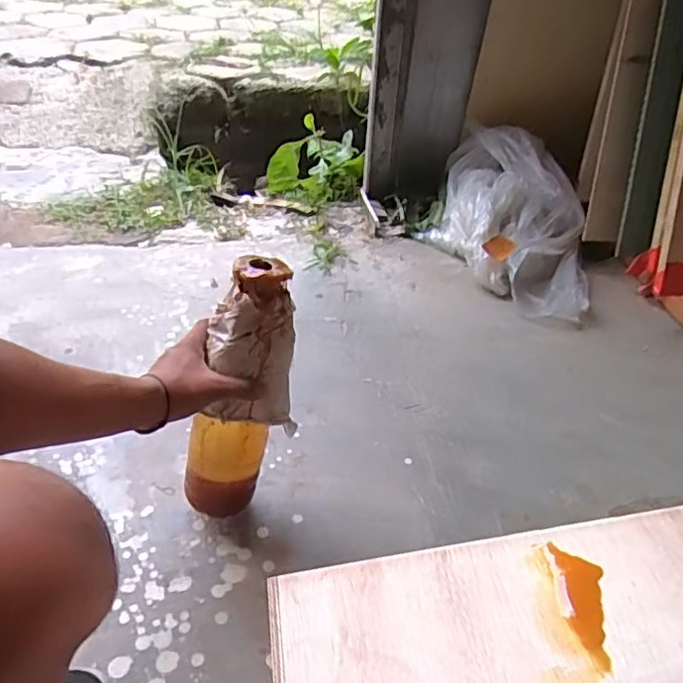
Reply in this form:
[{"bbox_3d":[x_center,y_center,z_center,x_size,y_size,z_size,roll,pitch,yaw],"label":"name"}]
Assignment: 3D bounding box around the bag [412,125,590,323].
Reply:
[{"bbox_3d":[0.354,-0.266,1.252,0.317,0.196,0.435,12,39,10],"label":"bag"}]

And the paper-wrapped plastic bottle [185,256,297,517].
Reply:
[{"bbox_3d":[-0.104,0.068,0.662,0.086,0.317,0.068,-14,39,-45],"label":"paper-wrapped plastic bottle"}]

